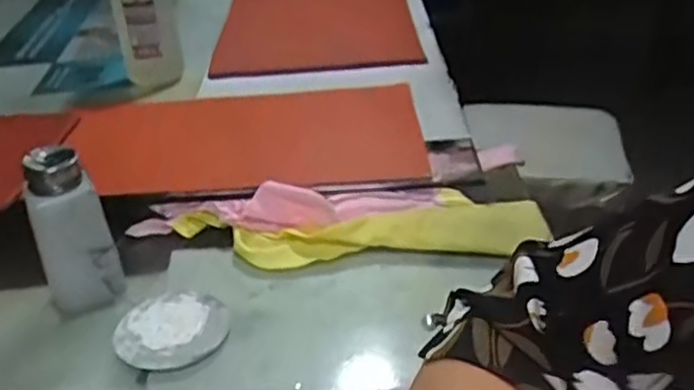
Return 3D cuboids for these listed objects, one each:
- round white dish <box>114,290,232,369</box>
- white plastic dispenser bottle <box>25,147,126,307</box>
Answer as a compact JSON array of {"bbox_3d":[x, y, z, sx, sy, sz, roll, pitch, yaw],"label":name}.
[{"bbox_3d":[-0.128,0.099,0.533,0.083,0.005,0.081,-3,31,2],"label":"round white dish"},{"bbox_3d":[-0.210,0.030,0.548,0.057,0.132,0.050,-18,34,-22],"label":"white plastic dispenser bottle"}]

